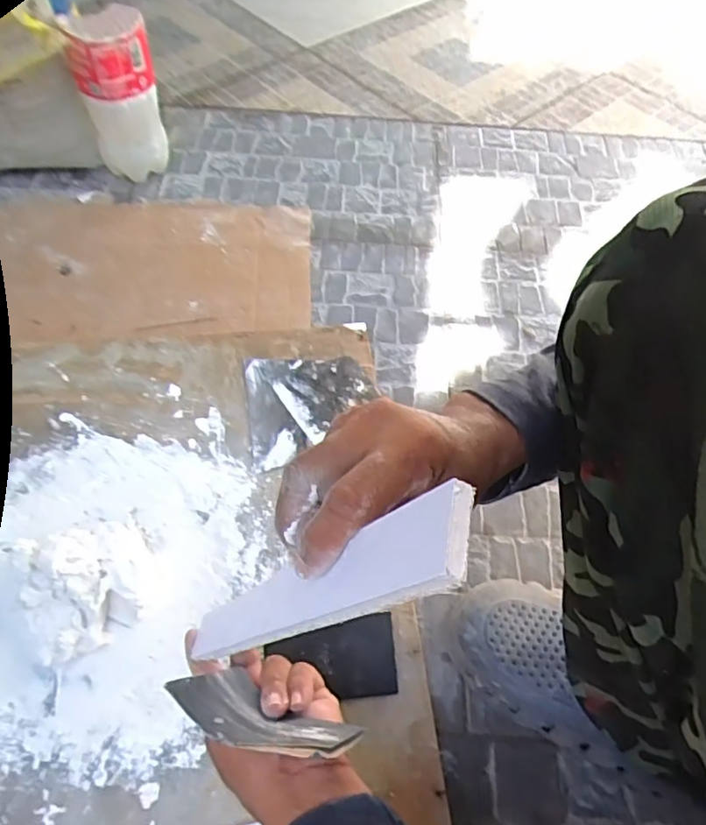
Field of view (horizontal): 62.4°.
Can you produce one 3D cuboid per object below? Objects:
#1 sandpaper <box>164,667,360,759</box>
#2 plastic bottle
[{"bbox_3d":[-0.056,0.189,0.360,0.115,0.065,0.022,13,88,25],"label":"sandpaper"},{"bbox_3d":[-0.298,-0.406,0.758,0.094,0.227,0.077,-28,64,-17],"label":"plastic bottle"}]

